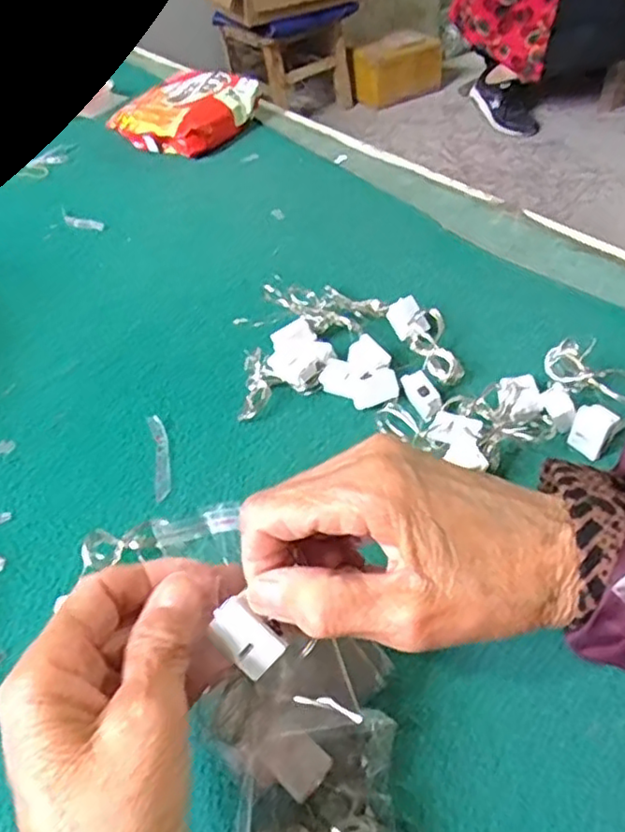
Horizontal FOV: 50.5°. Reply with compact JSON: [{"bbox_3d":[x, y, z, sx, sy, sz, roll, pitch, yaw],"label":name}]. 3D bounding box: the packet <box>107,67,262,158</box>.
[{"bbox_3d":[-0.137,-0.329,0.722,0.122,0.045,0.134,24,52,27],"label":"packet"}]

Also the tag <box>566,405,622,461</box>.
[{"bbox_3d":[0.154,0.008,0.366,0.006,0.030,0.021,-11,36,-39],"label":"tag"}]

